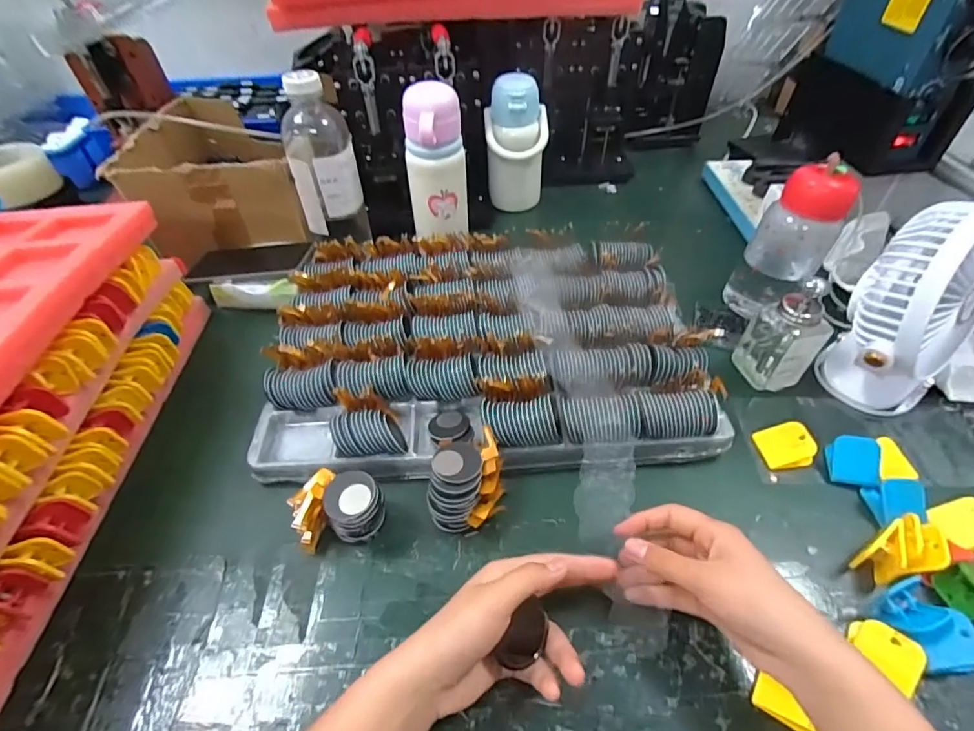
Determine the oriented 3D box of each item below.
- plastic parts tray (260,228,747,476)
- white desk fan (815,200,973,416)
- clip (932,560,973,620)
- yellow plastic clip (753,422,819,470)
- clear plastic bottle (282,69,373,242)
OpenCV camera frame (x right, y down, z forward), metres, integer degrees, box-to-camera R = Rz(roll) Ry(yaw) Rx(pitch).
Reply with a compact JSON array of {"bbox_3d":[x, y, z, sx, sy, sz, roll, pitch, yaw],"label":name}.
[{"bbox_3d":[-0.002,-0.030,0.511,0.446,0.067,0.329,0,48,3],"label":"plastic parts tray"},{"bbox_3d":[0.371,-0.037,0.413,0.133,0.192,0.094,-31,54,-23],"label":"white desk fan"},{"bbox_3d":[0.355,0.165,0.344,0.018,0.028,0.033,-19,50,-14],"label":"clip"},{"bbox_3d":[0.280,0.073,0.440,0.041,0.023,0.040,-7,48,-4],"label":"yellow plastic clip"},{"bbox_3d":[-0.204,-0.252,0.579,0.079,0.176,0.068,-2,48,0],"label":"clear plastic bottle"}]

